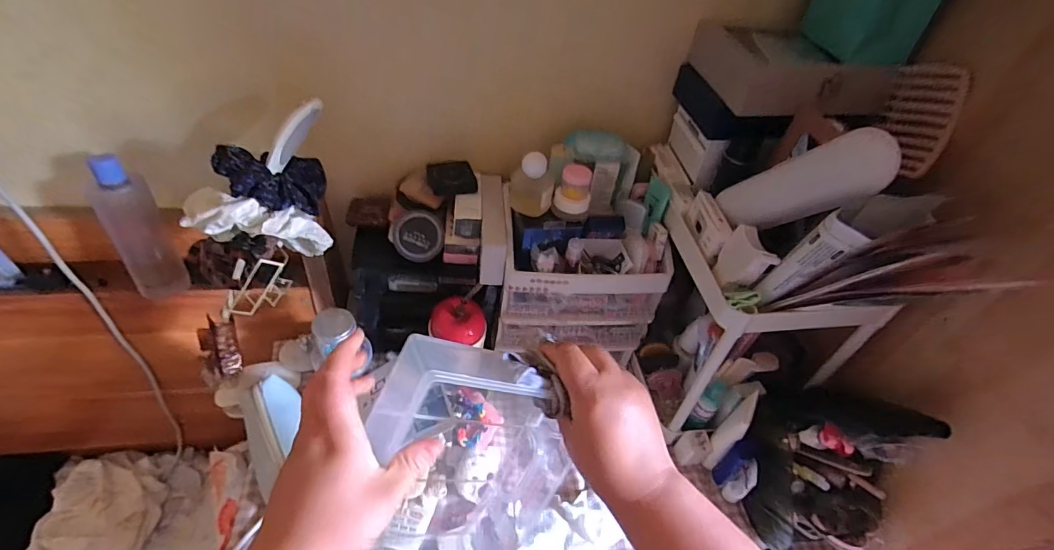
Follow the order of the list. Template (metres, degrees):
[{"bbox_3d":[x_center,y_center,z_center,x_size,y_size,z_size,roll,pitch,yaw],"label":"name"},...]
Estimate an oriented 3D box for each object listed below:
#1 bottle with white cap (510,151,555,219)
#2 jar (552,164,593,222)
[{"bbox_3d":[0.008,-0.124,0.585,0.057,0.070,0.058,6,45,-2],"label":"bottle with white cap"},{"bbox_3d":[0.062,-0.109,0.591,0.047,0.061,0.043,4,46,-4],"label":"jar"}]

